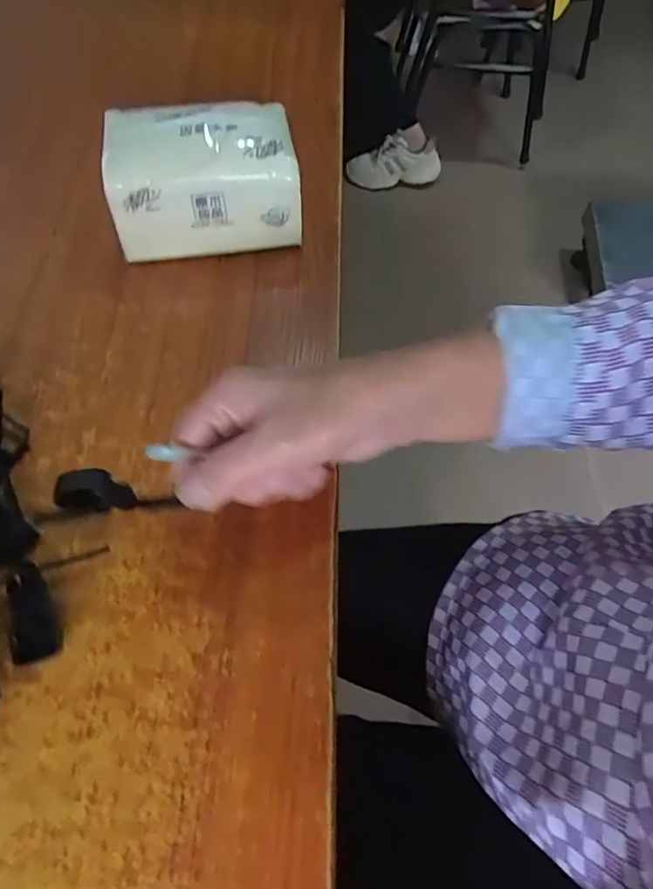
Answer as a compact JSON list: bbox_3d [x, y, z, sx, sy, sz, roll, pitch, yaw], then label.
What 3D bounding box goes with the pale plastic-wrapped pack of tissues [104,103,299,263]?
[{"bbox_3d":[-0.090,-0.196,0.409,0.132,0.083,0.076,-7,60,-7],"label":"pale plastic-wrapped pack of tissues"}]

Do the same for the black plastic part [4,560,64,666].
[{"bbox_3d":[-0.151,0.084,0.279,0.018,0.013,0.052,-21,63,-15],"label":"black plastic part"}]

